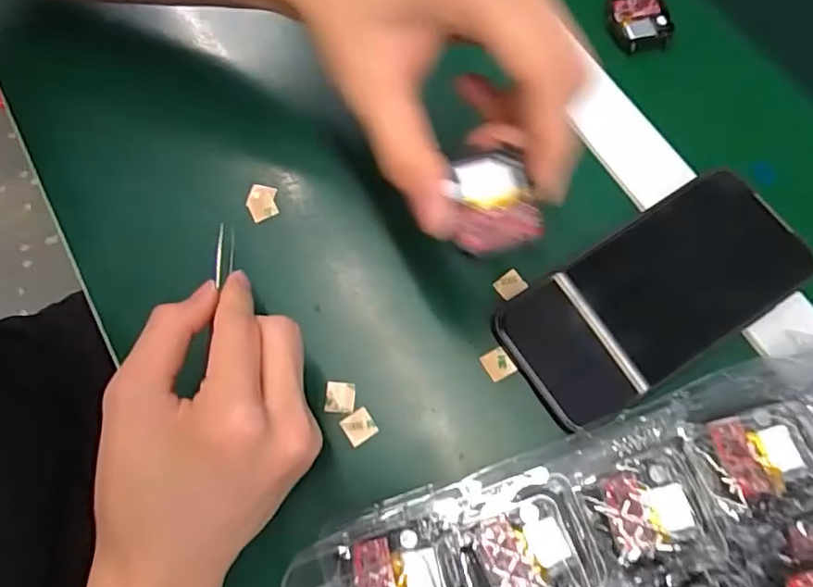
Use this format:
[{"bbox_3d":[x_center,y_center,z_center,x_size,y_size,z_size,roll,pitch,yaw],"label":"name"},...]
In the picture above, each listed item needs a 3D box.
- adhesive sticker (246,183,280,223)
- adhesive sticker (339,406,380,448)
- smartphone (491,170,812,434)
[{"bbox_3d":[-0.087,-0.055,0.336,0.018,0.004,0.024,-6,72,-5],"label":"adhesive sticker"},{"bbox_3d":[-0.025,0.069,0.290,0.016,0.004,0.016,-33,74,-8],"label":"adhesive sticker"},{"bbox_3d":[0.129,0.000,0.293,0.159,0.013,0.075,-30,71,-7],"label":"smartphone"}]

